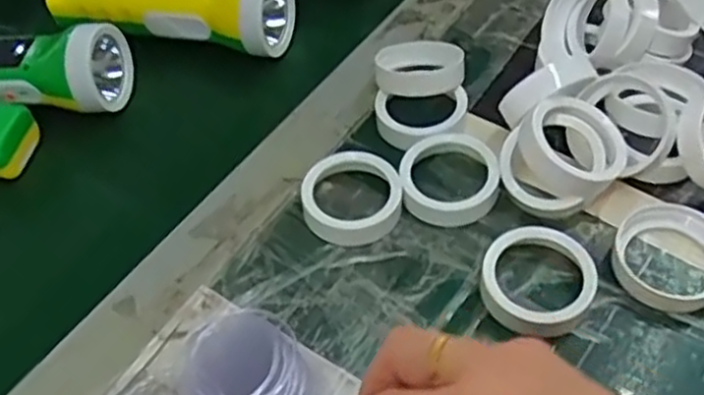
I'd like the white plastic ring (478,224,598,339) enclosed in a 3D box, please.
[{"bbox_3d":[0.090,0.041,0.354,0.053,0.019,0.052,-2,52,2],"label":"white plastic ring"}]

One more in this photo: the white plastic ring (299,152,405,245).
[{"bbox_3d":[0.000,0.000,0.392,0.053,0.017,0.046,4,53,7],"label":"white plastic ring"}]

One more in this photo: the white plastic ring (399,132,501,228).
[{"bbox_3d":[0.051,-0.011,0.388,0.051,0.019,0.046,0,52,4],"label":"white plastic ring"}]

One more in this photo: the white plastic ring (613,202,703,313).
[{"bbox_3d":[0.156,0.029,0.359,0.053,0.016,0.057,-2,52,2],"label":"white plastic ring"}]

